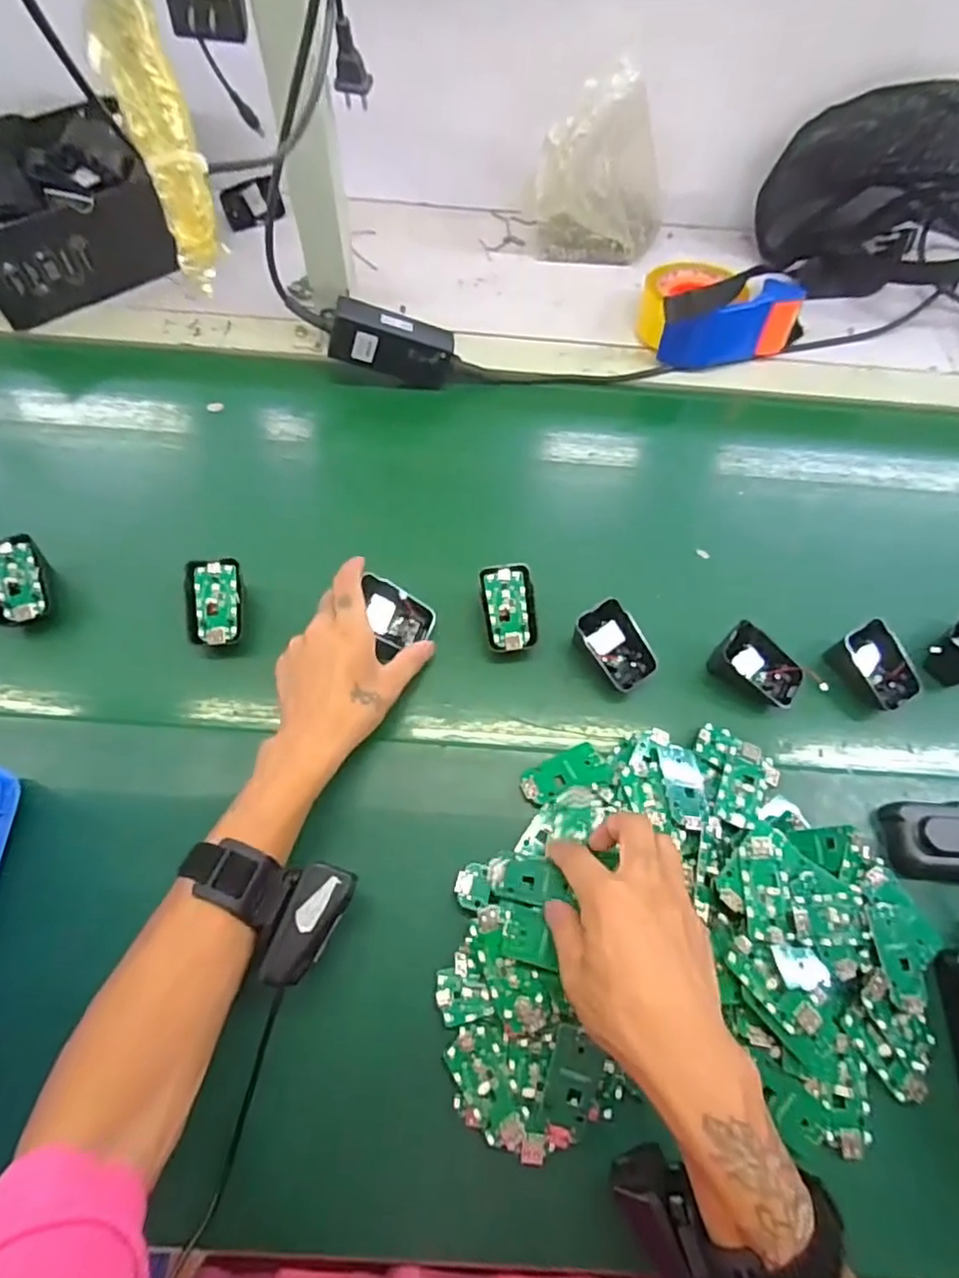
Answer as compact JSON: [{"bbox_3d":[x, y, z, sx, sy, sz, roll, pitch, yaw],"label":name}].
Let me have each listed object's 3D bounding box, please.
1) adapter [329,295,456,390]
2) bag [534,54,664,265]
[{"bbox_3d":[-0.084,-0.283,0.601,0.113,0.049,0.029,10,61,-19],"label":"adapter"},{"bbox_3d":[0.133,-0.495,0.672,0.148,0.163,0.069,7,61,3],"label":"bag"}]

